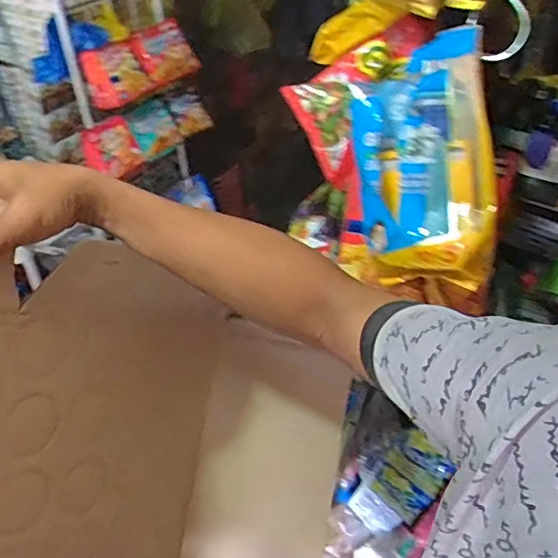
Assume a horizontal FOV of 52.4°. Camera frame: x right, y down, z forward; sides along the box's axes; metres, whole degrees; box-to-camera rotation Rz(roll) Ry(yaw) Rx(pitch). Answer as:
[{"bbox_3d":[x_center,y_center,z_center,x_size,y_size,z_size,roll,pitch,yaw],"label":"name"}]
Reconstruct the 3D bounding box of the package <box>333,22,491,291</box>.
[{"bbox_3d":[0.139,-0.109,0.552,0.140,0.230,0.059,9,13,21],"label":"package"}]

